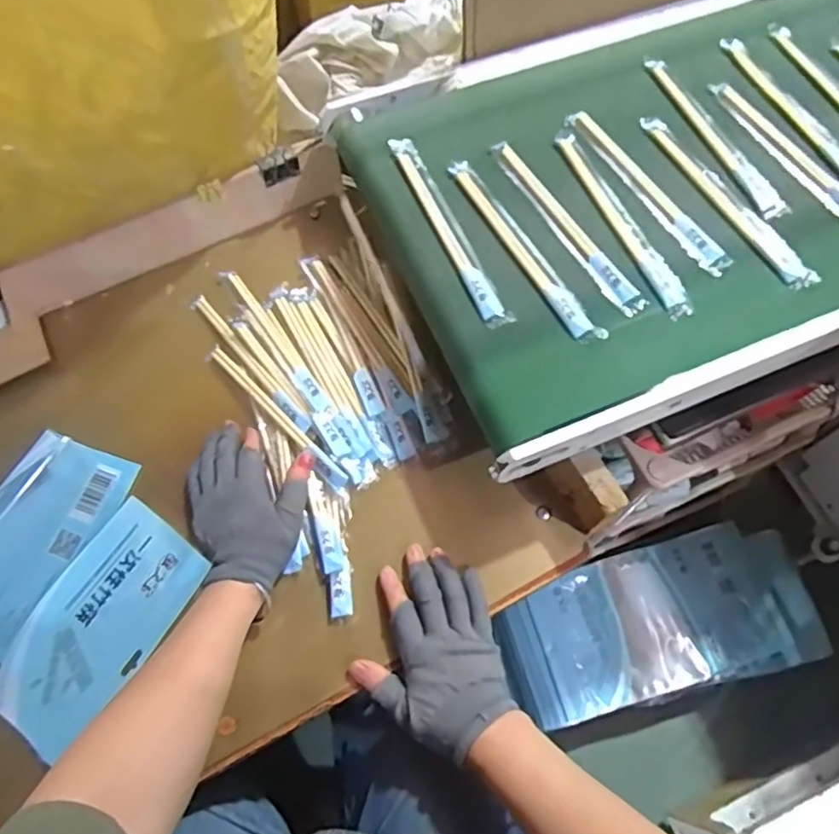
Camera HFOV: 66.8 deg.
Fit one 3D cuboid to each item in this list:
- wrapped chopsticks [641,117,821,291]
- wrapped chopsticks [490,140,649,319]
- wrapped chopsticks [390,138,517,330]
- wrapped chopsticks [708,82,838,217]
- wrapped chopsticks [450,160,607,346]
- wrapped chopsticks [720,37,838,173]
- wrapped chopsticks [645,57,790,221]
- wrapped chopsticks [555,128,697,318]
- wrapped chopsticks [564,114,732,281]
[{"bbox_3d":[0.279,-0.204,0.587,0.028,0.006,0.226,-27,67,-11],"label":"wrapped chopsticks"},{"bbox_3d":[0.129,-0.176,0.575,0.026,0.004,0.220,-27,68,-11],"label":"wrapped chopsticks"},{"bbox_3d":[0.024,-0.172,0.576,0.024,0.012,0.225,-22,67,-9],"label":"wrapped chopsticks"},{"bbox_3d":[0.357,-0.251,0.611,0.030,0.006,0.219,-28,68,-12],"label":"wrapped chopsticks"},{"bbox_3d":[0.088,-0.152,0.564,0.027,0.004,0.221,-28,68,-12],"label":"wrapped chopsticks"},{"bbox_3d":[0.373,-0.305,0.632,0.027,0.009,0.221,-23,67,-10],"label":"wrapped chopsticks"},{"bbox_3d":[0.288,-0.277,0.622,0.029,0.008,0.221,-21,66,-9],"label":"wrapped chopsticks"},{"bbox_3d":[0.181,-0.181,0.578,0.024,0.004,0.223,-20,66,-8],"label":"wrapped chopsticks"},{"bbox_3d":[0.210,-0.214,0.594,0.028,0.006,0.216,-28,68,-12],"label":"wrapped chopsticks"}]

